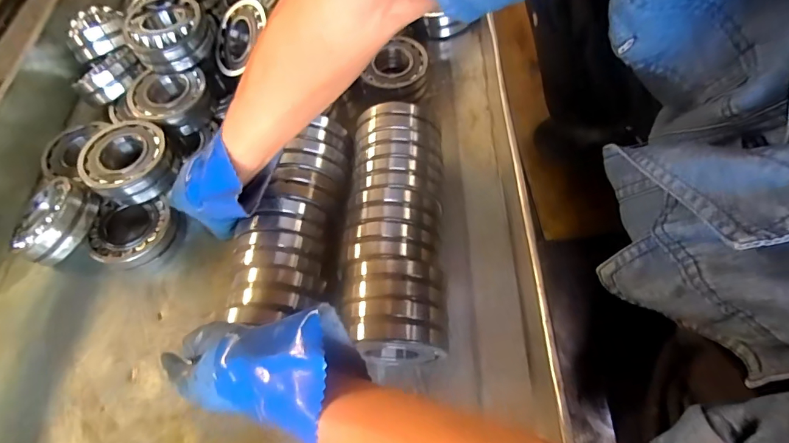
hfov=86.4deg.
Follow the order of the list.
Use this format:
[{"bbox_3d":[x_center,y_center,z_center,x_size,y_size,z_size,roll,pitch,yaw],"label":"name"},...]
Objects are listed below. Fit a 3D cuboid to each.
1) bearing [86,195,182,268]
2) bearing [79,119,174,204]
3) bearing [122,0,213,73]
[{"bbox_3d":[-0.354,0.016,0.578,0.110,0.034,0.097,-6,62,2],"label":"bearing"},{"bbox_3d":[-0.369,-0.085,0.587,0.108,0.046,0.111,-2,62,4],"label":"bearing"},{"bbox_3d":[-0.347,-0.292,0.650,0.118,0.056,0.115,-31,64,-11],"label":"bearing"}]

